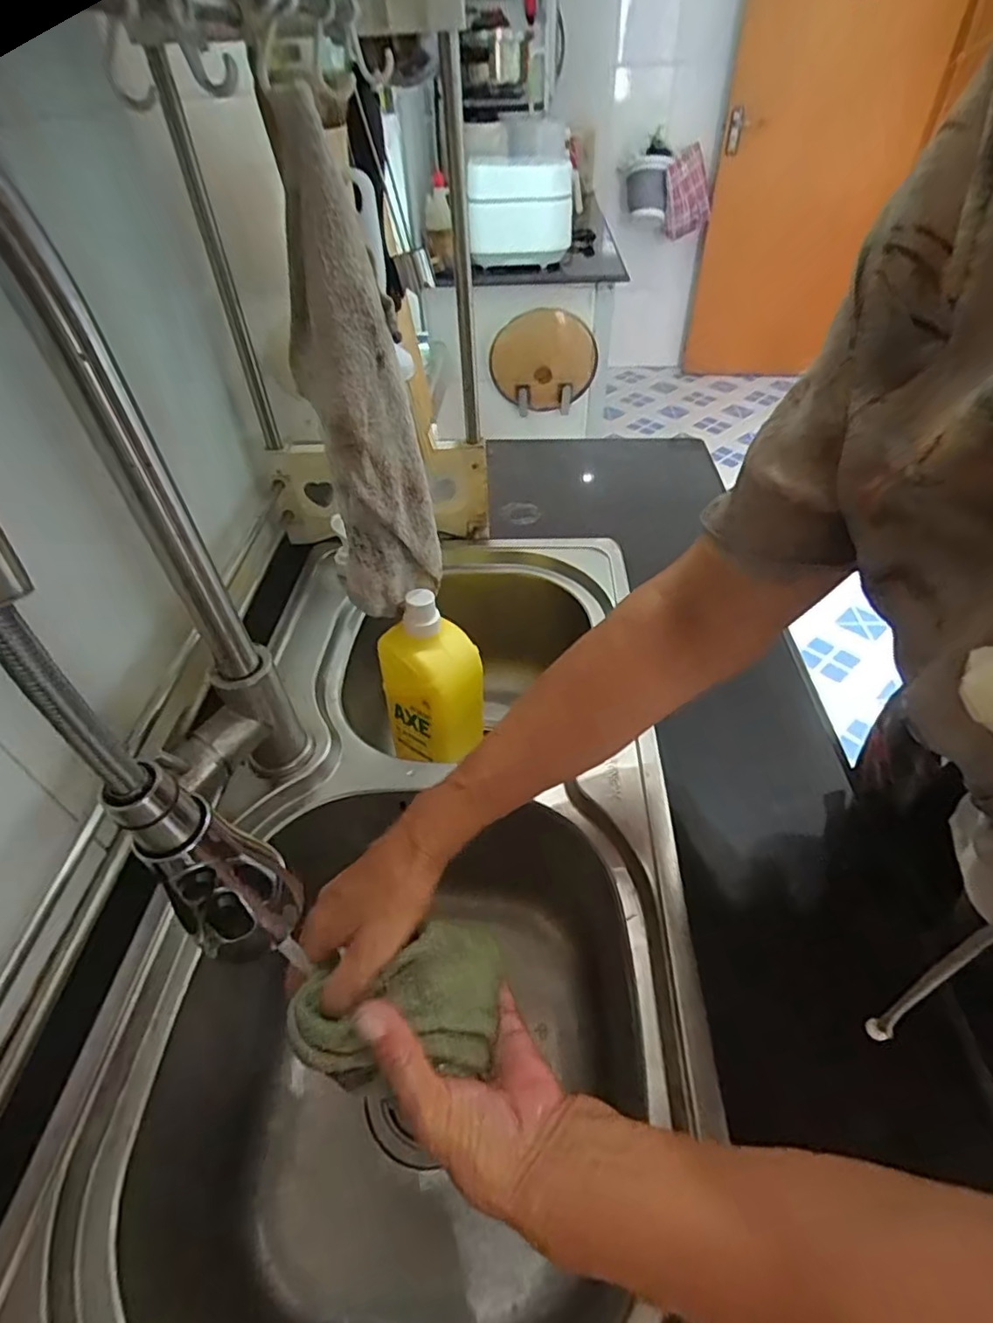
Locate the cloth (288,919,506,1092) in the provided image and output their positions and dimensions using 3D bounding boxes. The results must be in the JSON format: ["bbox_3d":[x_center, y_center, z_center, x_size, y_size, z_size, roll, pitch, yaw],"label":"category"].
[{"bbox_3d":[-0.055,0.190,0.334,0.117,0.027,0.071,-9,46,-5],"label":"cloth"}]

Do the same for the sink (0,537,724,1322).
[{"bbox_3d":[-0.047,0.179,0.535,0.365,0.206,0.712,1,46,5],"label":"sink"}]

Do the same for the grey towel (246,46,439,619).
[{"bbox_3d":[-0.100,-0.187,0.438,0.079,0.335,0.071,-9,46,-4],"label":"grey towel"}]

